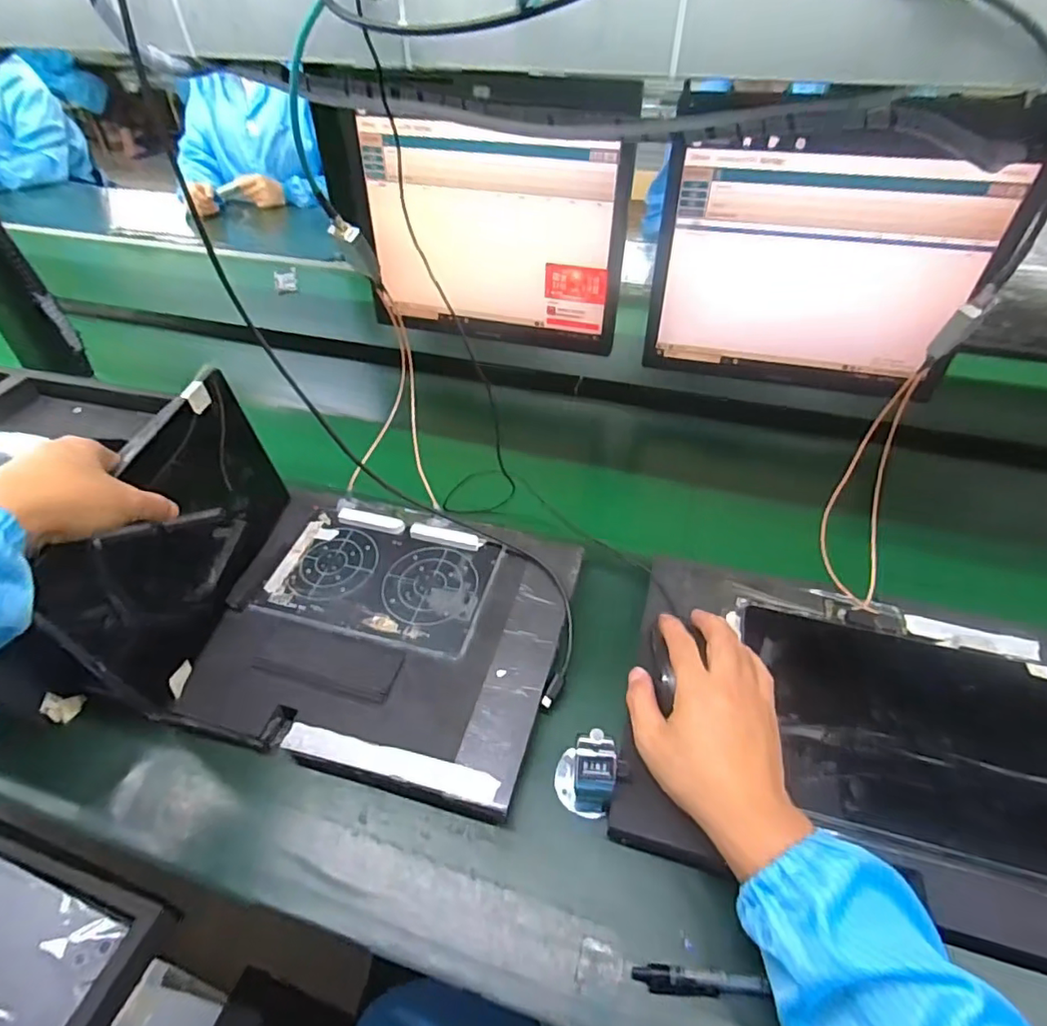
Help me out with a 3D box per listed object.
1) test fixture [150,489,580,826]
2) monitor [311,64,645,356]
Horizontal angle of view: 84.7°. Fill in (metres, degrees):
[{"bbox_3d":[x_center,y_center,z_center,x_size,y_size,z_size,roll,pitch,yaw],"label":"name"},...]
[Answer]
[{"bbox_3d":[-0.125,0.104,0.548,0.322,0.035,0.278,10,45,11],"label":"test fixture"},{"bbox_3d":[-0.059,-0.390,0.783,0.422,0.320,0.054,11,46,13],"label":"monitor"}]

